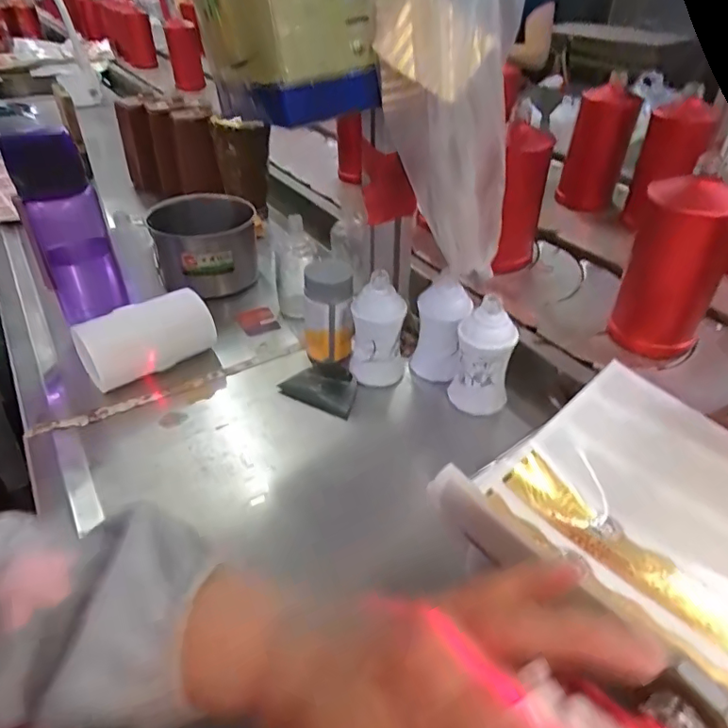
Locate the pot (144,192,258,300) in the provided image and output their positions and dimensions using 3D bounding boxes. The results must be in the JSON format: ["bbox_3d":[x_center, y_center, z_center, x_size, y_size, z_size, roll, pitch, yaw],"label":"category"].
[{"bbox_3d":[-0.212,-0.159,0.714,0.132,0.095,0.137,-1,39,1],"label":"pot"}]

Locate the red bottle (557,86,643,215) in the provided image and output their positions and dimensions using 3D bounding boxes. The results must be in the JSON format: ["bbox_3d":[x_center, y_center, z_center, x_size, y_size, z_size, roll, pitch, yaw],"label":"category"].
[{"bbox_3d":[0.355,-0.319,0.810,0.088,0.180,0.065,13,42,18],"label":"red bottle"}]

